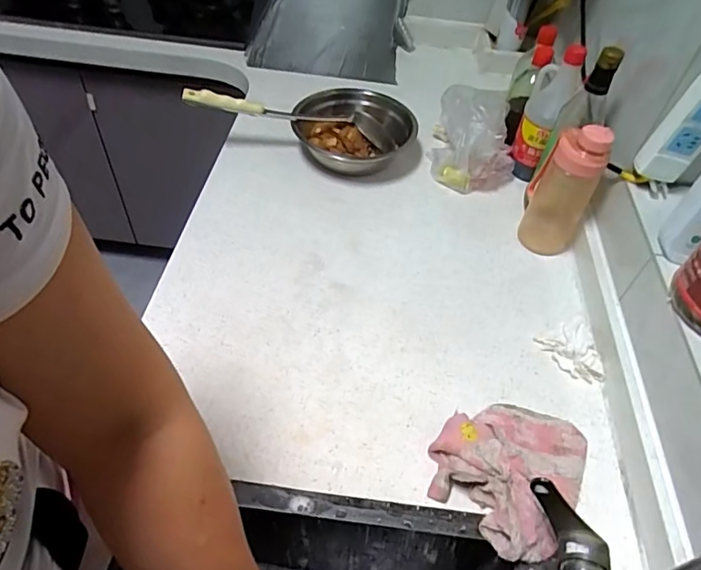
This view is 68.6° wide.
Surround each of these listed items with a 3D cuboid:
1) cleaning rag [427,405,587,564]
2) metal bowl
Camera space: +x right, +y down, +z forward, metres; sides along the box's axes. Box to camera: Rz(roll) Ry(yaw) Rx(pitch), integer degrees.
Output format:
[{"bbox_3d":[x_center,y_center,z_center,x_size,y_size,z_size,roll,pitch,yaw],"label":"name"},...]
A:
[{"bbox_3d":[0.171,0.182,0.539,0.143,0.043,0.163,34,56,21],"label":"cleaning rag"},{"bbox_3d":[0.000,-0.266,0.896,0.204,0.071,0.205,2,51,-3],"label":"metal bowl"}]

